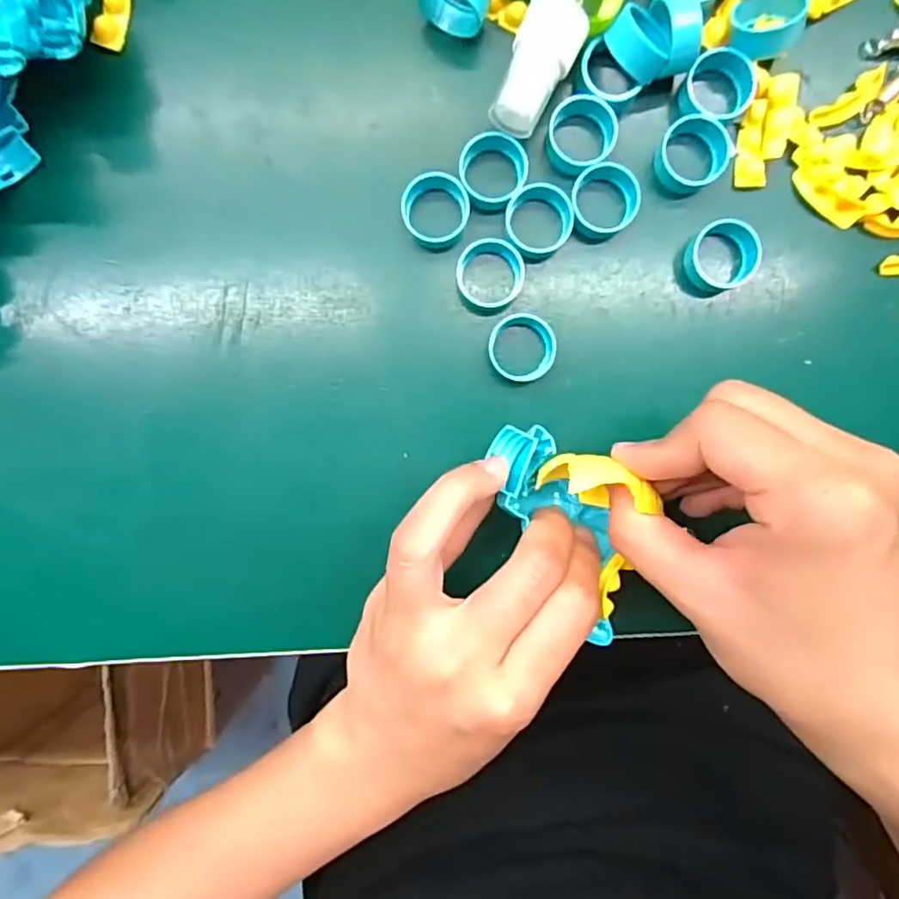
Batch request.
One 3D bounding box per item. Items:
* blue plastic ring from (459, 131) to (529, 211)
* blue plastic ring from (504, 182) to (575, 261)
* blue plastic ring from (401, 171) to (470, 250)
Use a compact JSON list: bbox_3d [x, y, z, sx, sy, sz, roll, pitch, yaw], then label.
[{"bbox_3d":[0.016,-0.105,0.230,0.025,0.013,0.027,0,95,0],"label":"blue plastic ring"},{"bbox_3d":[0.034,-0.087,0.233,0.026,0.012,0.028,18,95,-1],"label":"blue plastic ring"},{"bbox_3d":[-0.005,-0.090,0.230,0.025,0.011,0.027,0,95,0],"label":"blue plastic ring"}]

